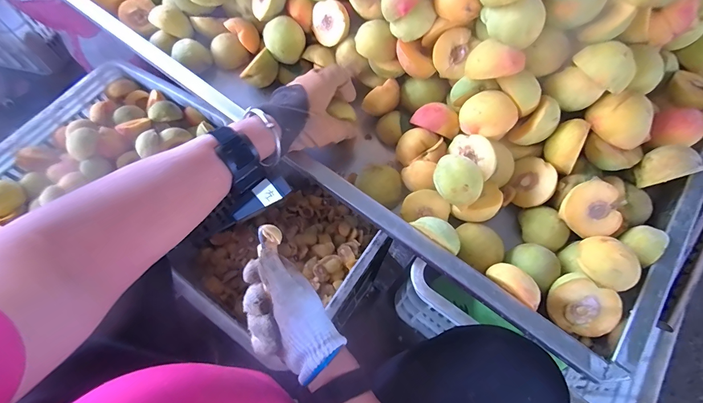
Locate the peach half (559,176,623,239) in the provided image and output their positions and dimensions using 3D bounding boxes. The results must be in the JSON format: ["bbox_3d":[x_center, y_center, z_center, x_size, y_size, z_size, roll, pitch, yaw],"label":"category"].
[{"bbox_3d":[0.275,0.009,0.391,0.056,0.026,0.059,0,63,-1],"label":"peach half"}]

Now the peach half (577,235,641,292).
[{"bbox_3d":[0.267,0.063,0.358,0.049,0.023,0.058,-18,65,-10],"label":"peach half"}]

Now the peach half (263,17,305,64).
[{"bbox_3d":[-0.096,-0.233,0.495,0.054,0.049,0.045,-14,64,-8],"label":"peach half"}]

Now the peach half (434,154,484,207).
[{"bbox_3d":[0.121,-0.024,0.387,0.055,0.028,0.051,0,63,-1],"label":"peach half"}]

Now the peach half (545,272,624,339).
[{"bbox_3d":[0.246,0.108,0.372,0.064,0.033,0.060,5,104,18],"label":"peach half"}]

